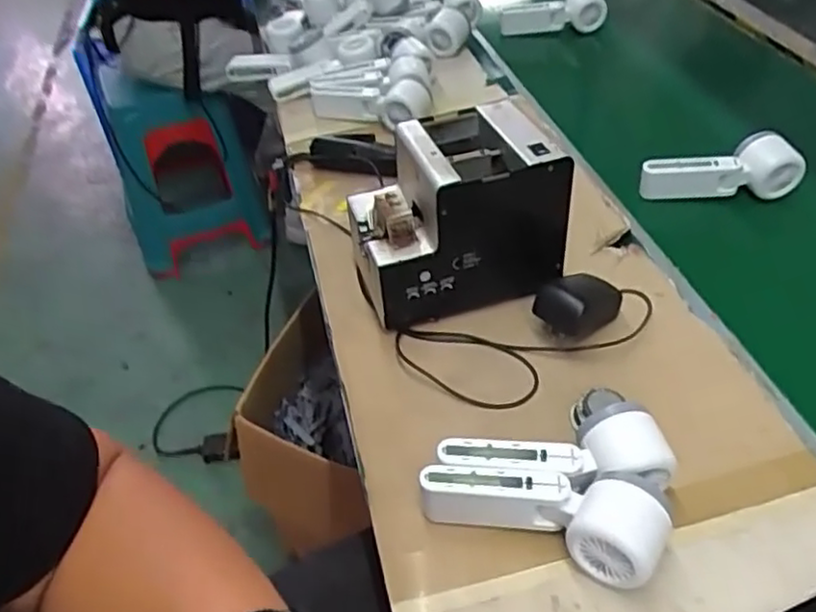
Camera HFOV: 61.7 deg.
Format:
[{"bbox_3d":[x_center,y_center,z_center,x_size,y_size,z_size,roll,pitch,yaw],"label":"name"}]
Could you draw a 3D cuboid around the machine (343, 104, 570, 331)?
[{"bbox_3d":[0.043,-0.088,0.643,0.182,0.141,0.142,-11,44,-7],"label":"machine"}]

